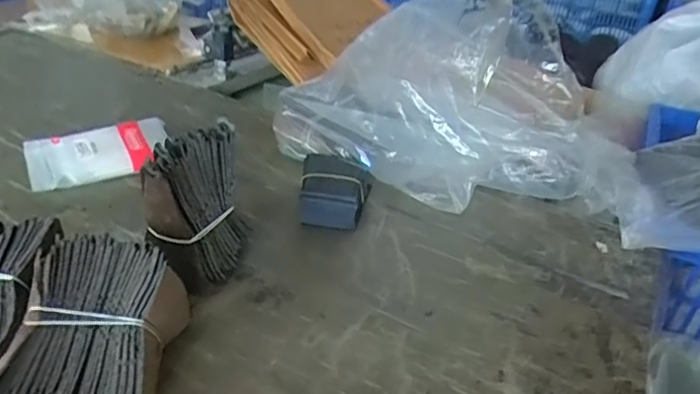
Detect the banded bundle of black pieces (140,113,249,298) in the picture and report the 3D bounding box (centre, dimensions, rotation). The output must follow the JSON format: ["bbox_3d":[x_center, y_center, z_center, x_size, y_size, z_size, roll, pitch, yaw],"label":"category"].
[{"bbox_3d":[-0.144,0.013,0.538,0.071,0.130,0.105,11,32,6],"label":"banded bundle of black pieces"}]

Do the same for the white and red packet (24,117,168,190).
[{"bbox_3d":[-0.316,-0.057,0.712,0.164,0.009,0.117,-17,44,-22],"label":"white and red packet"}]

